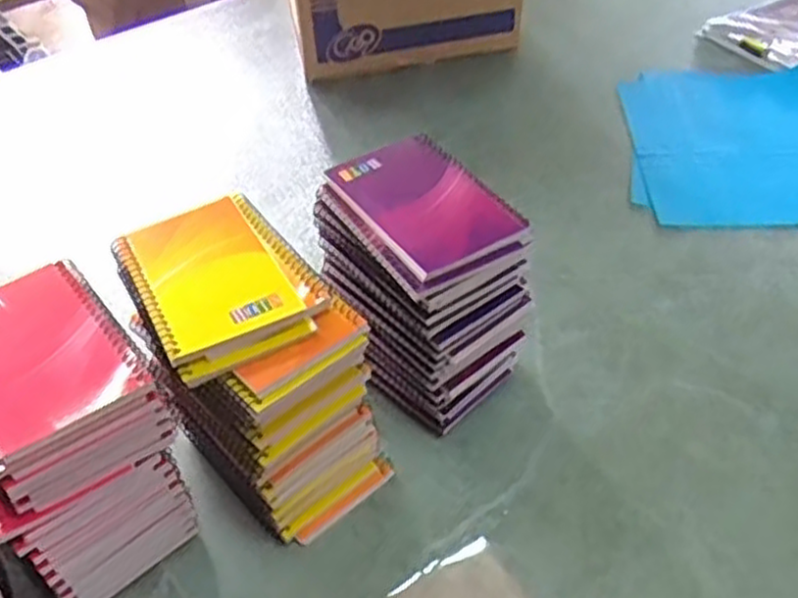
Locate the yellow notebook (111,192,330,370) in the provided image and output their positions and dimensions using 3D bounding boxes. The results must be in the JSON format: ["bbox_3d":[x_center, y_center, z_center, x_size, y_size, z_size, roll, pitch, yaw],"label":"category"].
[{"bbox_3d":[-0.116,-0.019,0.476,0.093,0.011,0.135,-26,49,-21],"label":"yellow notebook"}]

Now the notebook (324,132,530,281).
[{"bbox_3d":[0.015,-0.064,0.505,0.082,0.011,0.126,-25,49,-21],"label":"notebook"}]

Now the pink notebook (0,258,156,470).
[{"bbox_3d":[-0.201,0.028,0.432,0.082,0.009,0.126,-28,50,-24],"label":"pink notebook"}]

